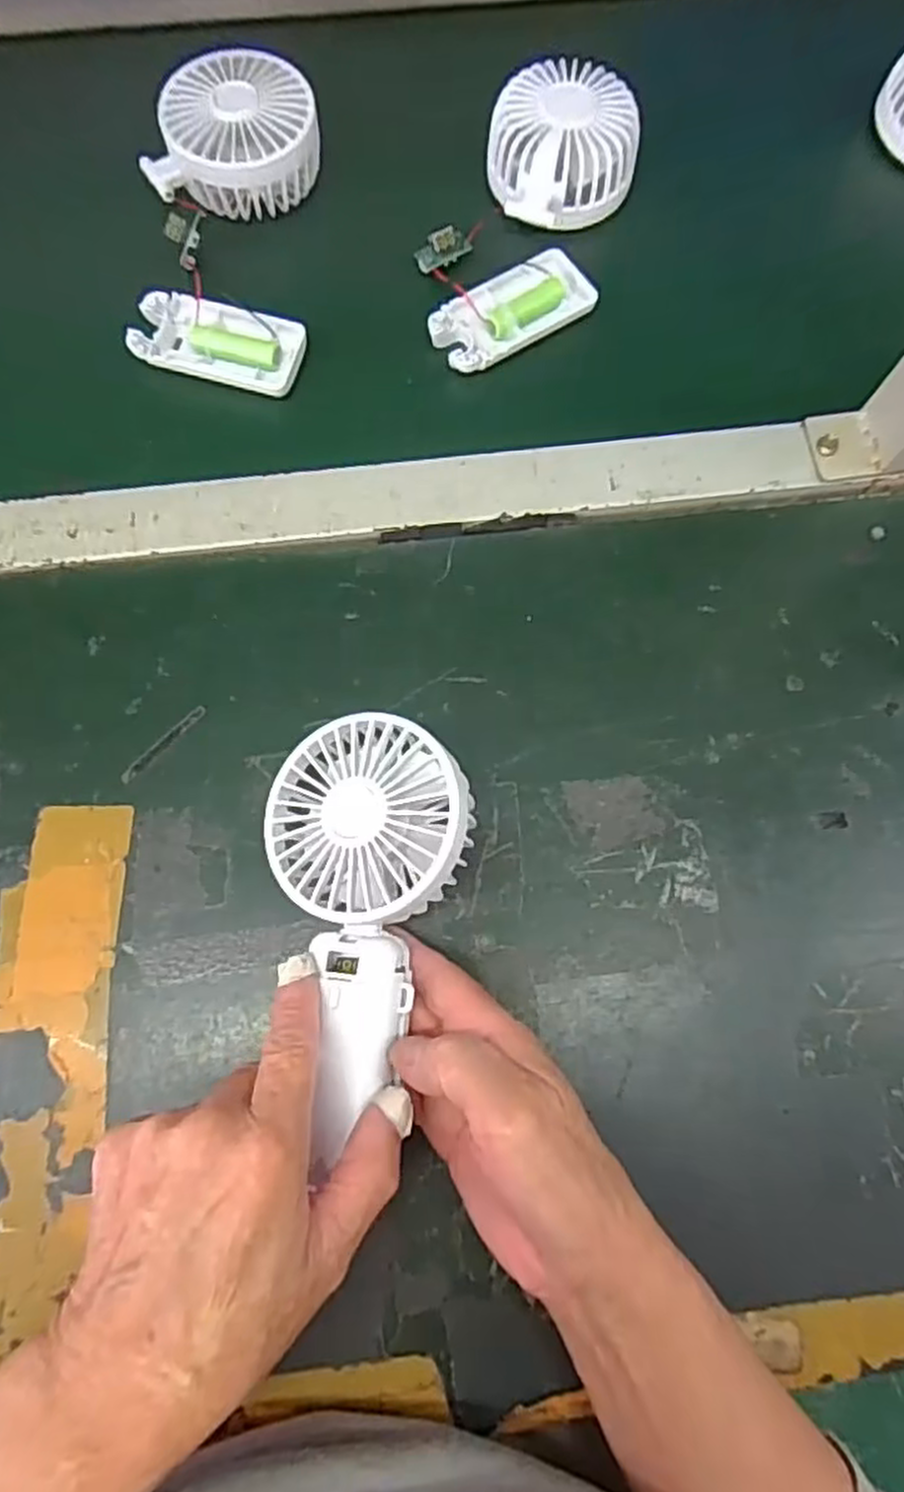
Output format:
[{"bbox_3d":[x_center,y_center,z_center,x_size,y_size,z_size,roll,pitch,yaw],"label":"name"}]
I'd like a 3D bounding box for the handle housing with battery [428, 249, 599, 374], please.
[{"bbox_3d":[0.035,-0.251,0.431,0.095,0.009,0.047,-33,79,-9],"label":"handle housing with battery"}]

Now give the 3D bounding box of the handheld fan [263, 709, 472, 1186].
[{"bbox_3d":[-0.036,0.068,0.306,0.083,0.034,0.162,1,75,-1],"label":"handheld fan"}]

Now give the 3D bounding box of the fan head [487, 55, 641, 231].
[{"bbox_3d":[0.066,-0.352,0.441,0.085,0.036,0.087,1,76,-1],"label":"fan head"}]

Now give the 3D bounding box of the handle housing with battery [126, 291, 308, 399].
[{"bbox_3d":[-0.133,-0.230,0.427,0.094,0.012,0.045,15,76,3],"label":"handle housing with battery"}]

